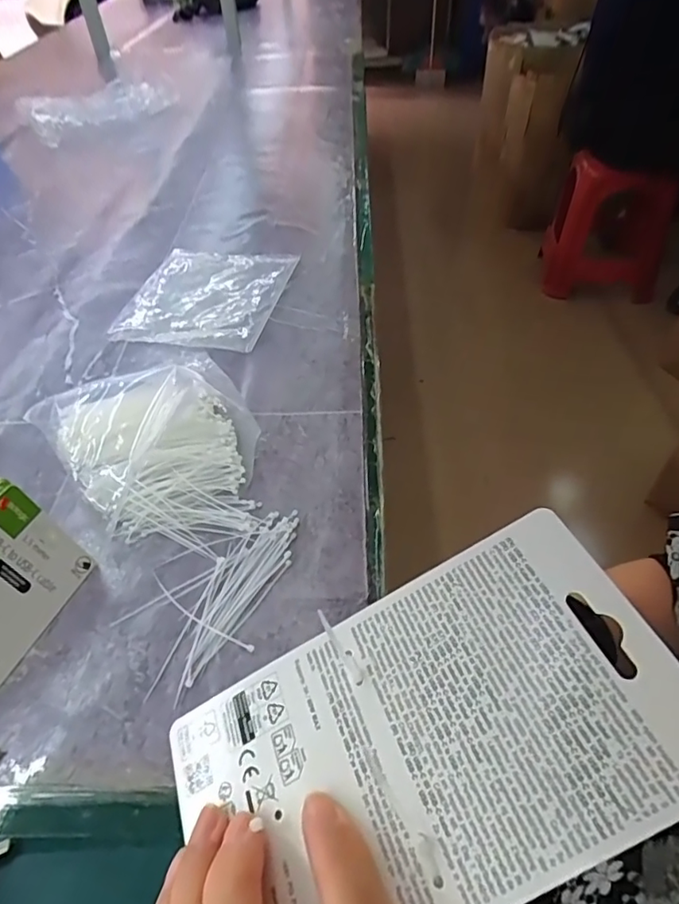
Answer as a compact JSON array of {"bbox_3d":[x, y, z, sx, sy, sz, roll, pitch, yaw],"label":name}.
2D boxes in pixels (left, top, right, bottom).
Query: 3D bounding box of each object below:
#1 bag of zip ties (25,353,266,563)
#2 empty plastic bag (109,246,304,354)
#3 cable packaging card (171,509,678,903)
[{"bbox_3d":[-0.164,-0.013,0.516,0.186,0.047,0.250,-31,53,-22],"label":"bag of zip ties"},{"bbox_3d":[-0.178,-0.212,0.718,0.193,0.012,0.226,7,49,11],"label":"empty plastic bag"},{"bbox_3d":[0.025,0.099,0.185,0.173,0.004,0.100,-31,49,3],"label":"cable packaging card"}]

